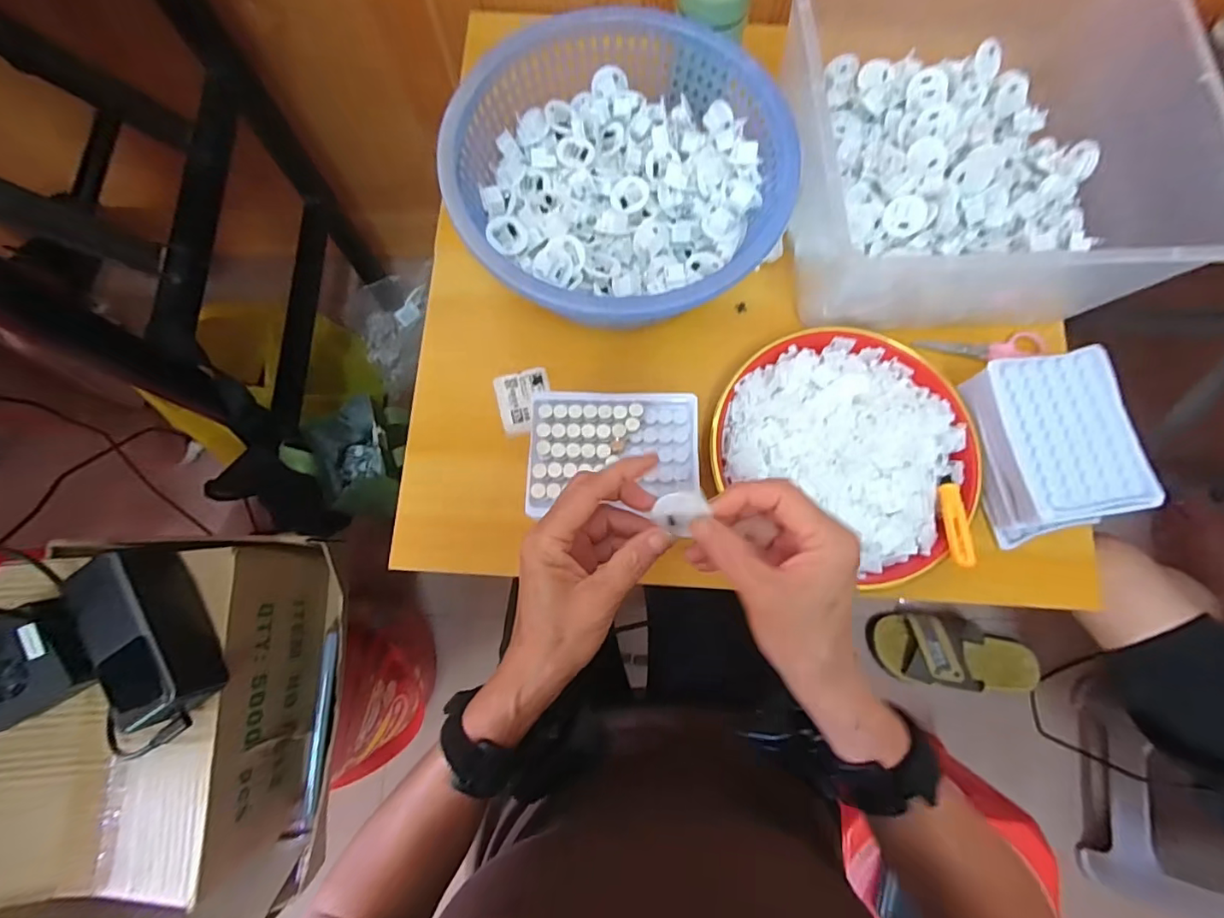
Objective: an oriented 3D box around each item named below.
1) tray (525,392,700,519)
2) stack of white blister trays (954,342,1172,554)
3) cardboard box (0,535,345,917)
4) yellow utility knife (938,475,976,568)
[{"bbox_3d":[0.002,-0.007,0.408,0.128,0.011,0.092,1,79,1],"label":"tray"},{"bbox_3d":[0.357,-0.011,0.440,0.100,0.052,0.140,-10,79,-2],"label":"stack of white blister trays"},{"bbox_3d":[-0.370,0.232,0.476,0.222,0.144,0.322,5,79,1],"label":"cardboard box"},{"bbox_3d":[0.274,0.048,0.427,0.015,0.010,0.078,8,58,2],"label":"yellow utility knife"}]

